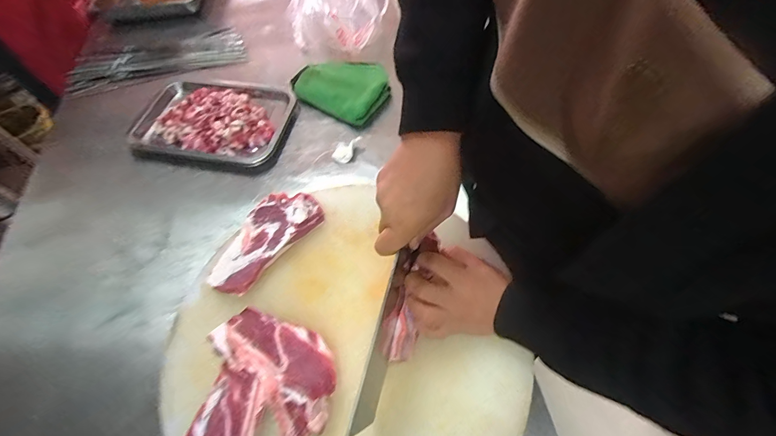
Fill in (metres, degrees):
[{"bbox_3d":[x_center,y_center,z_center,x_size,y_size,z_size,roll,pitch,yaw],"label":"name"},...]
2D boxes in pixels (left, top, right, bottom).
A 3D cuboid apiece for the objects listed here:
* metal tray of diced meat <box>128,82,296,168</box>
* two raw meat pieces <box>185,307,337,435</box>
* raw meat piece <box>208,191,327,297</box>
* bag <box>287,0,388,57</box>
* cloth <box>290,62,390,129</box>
[{"bbox_3d":[-0.354,-0.202,0.719,0.322,0.043,0.212,12,60,11],"label":"metal tray of diced meat"},{"bbox_3d":[-0.154,0.209,0.388,0.156,0.030,0.200,16,61,13],"label":"two raw meat pieces"},{"bbox_3d":[-0.181,0.028,0.521,0.084,0.024,0.177,33,66,21],"label":"raw meat piece"},{"bbox_3d":[-0.117,-0.493,0.847,0.234,0.085,0.269,2,59,5],"label":"bag"},{"bbox_3d":[-0.092,-0.272,0.747,0.185,0.048,0.151,37,68,23],"label":"cloth"}]

